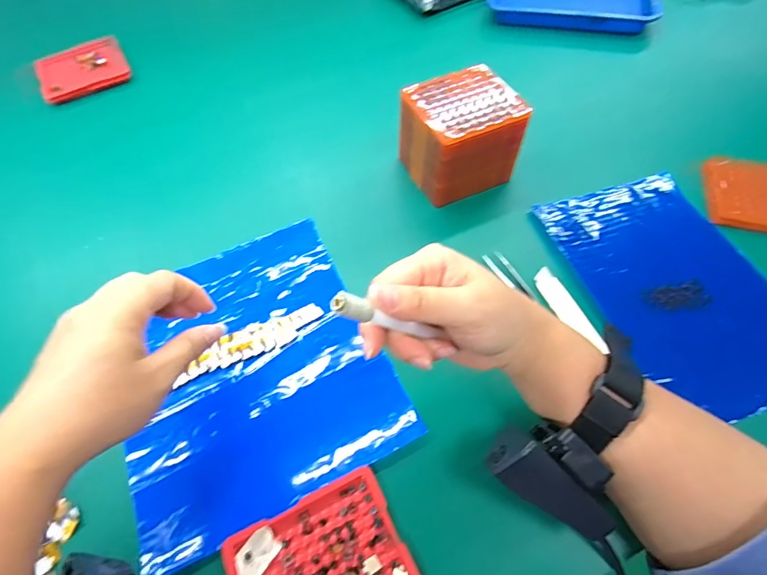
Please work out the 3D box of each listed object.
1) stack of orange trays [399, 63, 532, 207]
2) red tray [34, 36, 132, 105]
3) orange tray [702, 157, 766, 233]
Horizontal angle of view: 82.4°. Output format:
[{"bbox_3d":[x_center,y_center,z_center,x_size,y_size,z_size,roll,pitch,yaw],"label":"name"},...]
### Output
[{"bbox_3d":[0.072,-0.142,0.418,0.093,0.081,0.083,-26,61,-12],"label":"stack of orange trays"},{"bbox_3d":[-0.391,-0.287,0.569,0.104,0.018,0.096,-26,60,-14],"label":"red tray"},{"bbox_3d":[0.358,-0.085,0.407,0.097,0.016,0.085,14,59,11],"label":"orange tray"}]

